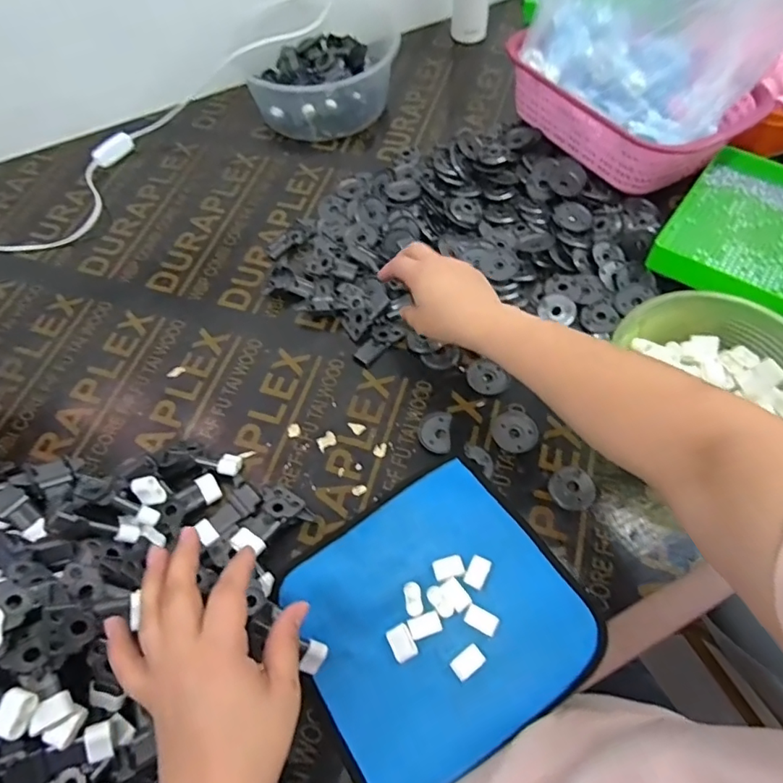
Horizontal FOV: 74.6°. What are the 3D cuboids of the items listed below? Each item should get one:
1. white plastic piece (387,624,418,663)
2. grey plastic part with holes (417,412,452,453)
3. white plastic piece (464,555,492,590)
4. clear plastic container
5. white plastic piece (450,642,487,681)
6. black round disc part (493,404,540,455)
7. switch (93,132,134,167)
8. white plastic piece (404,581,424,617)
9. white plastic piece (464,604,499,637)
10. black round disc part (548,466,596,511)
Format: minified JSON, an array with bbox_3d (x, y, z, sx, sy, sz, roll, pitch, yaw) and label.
[{"bbox_3d":[0.009,0.202,0.413,0.018,0.004,0.026,-24,63,-10],"label":"white plastic piece"},{"bbox_3d":[0.042,0.040,0.507,0.032,0.007,0.044,4,61,5],"label":"grey plastic part with holes"},{"bbox_3d":[0.073,0.152,0.435,0.017,0.004,0.026,24,65,15],"label":"white plastic piece"},{"bbox_3d":[-0.095,-0.468,0.763,0.228,0.070,0.185,-34,65,-15],"label":"clear plastic container"},{"bbox_3d":[0.060,0.211,0.401,0.026,0.004,0.017,-34,65,-15],"label":"white plastic piece"},{"bbox_3d":[0.121,0.038,0.509,0.043,0.004,0.049,-24,63,-10],"label":"black round disc part"},{"bbox_3d":[-0.397,-0.344,0.732,0.025,0.024,0.063,31,67,18],"label":"switch"},{"bbox_3d":[0.018,0.171,0.424,0.013,0.006,0.026,-7,61,-1],"label":"white plastic piece"},{"bbox_3d":[0.074,0.185,0.417,0.026,0.004,0.018,25,65,16],"label":"white plastic piece"},{"bbox_3d":[0.168,0.090,0.479,0.041,0.004,0.040,-1,61,2],"label":"black round disc part"}]

